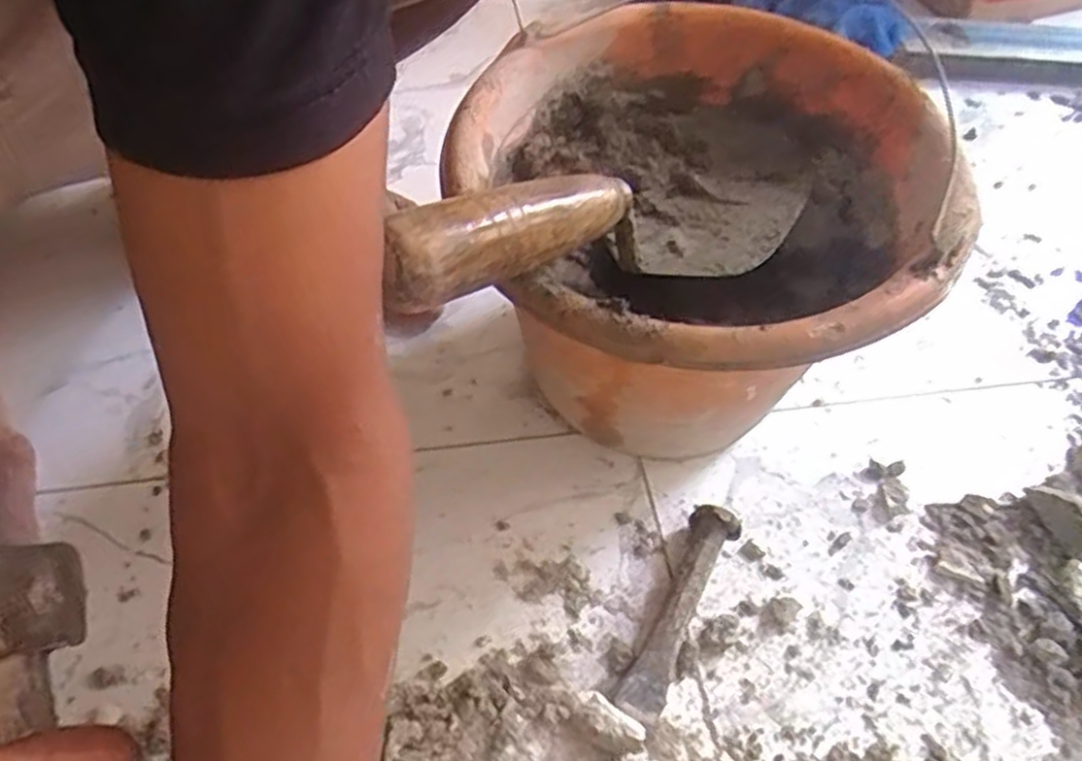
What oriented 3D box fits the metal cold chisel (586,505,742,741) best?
[{"bbox_3d":[0.068,0.120,0.399,0.031,0.023,0.123,30,58,16],"label":"metal cold chisel"}]

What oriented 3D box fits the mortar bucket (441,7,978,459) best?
[{"bbox_3d":[0.072,-0.066,0.437,0.228,0.181,0.246,2,55,-3],"label":"mortar bucket"}]

